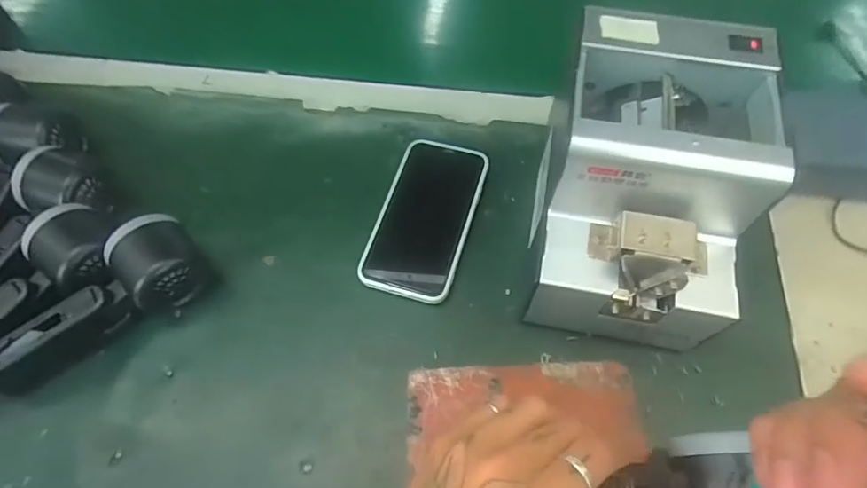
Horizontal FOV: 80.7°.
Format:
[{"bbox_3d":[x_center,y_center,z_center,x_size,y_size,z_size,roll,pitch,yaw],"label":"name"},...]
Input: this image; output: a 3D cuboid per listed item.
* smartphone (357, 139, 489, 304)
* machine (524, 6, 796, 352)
[{"bbox_3d":[-0.006,-0.023,0.428,0.075,0.015,0.147,14,63,9],"label":"smartphone"},{"bbox_3d":[0.141,-0.036,0.356,0.126,0.152,0.172,9,62,7],"label":"machine"}]

